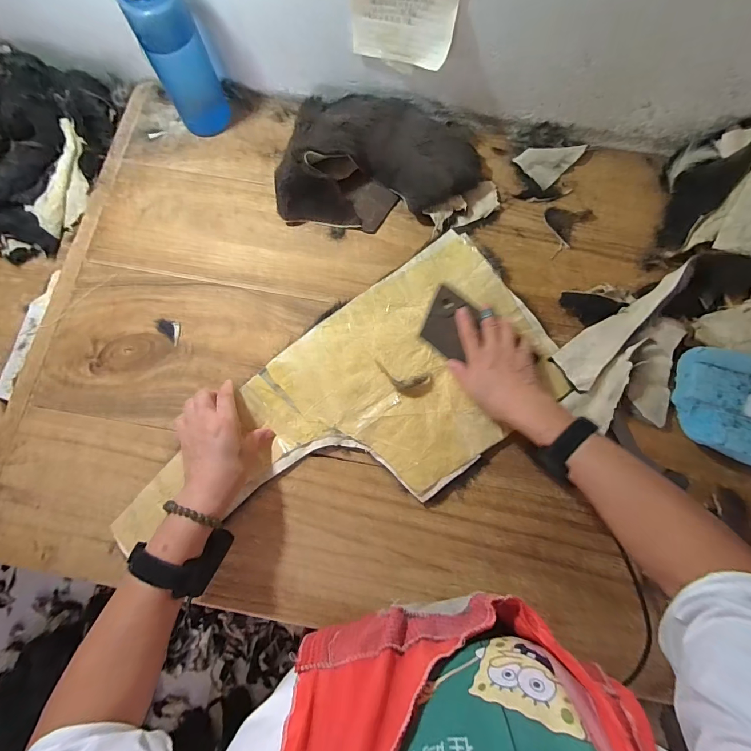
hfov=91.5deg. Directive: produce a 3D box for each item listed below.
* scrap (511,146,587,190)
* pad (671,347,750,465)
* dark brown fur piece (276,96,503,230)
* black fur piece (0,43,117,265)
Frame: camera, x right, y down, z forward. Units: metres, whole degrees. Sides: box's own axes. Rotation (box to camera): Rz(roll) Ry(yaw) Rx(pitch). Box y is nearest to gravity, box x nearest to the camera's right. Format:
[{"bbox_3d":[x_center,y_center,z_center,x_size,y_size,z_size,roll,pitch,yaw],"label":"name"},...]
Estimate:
[{"bbox_3d":[0.284,-0.351,0.590,0.094,0.012,0.069,-34,78,-7],"label":"scrap"},{"bbox_3d":[0.485,0.049,0.465,0.175,0.057,0.132,19,77,6],"label":"pad"},{"bbox_3d":[0.014,-0.342,0.566,0.306,0.072,0.218,6,77,3],"label":"dark brown fur piece"},{"bbox_3d":[-0.566,-0.378,0.608,0.223,0.096,0.355,1,76,1],"label":"black fur piece"}]

